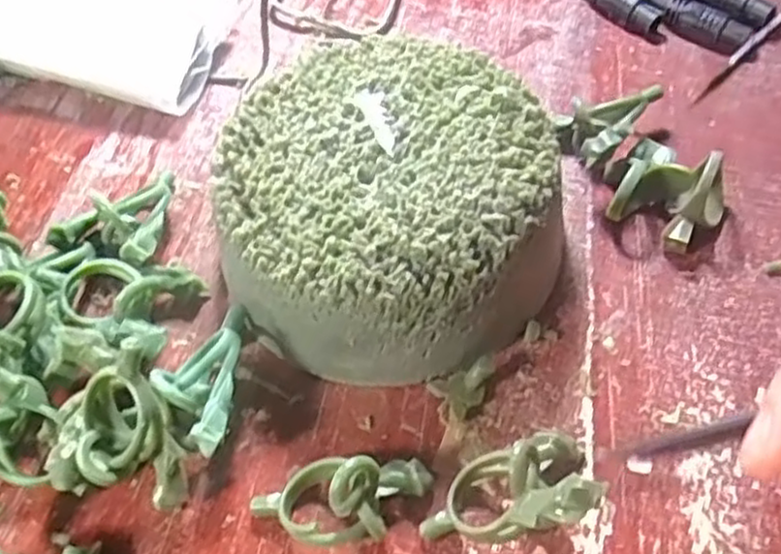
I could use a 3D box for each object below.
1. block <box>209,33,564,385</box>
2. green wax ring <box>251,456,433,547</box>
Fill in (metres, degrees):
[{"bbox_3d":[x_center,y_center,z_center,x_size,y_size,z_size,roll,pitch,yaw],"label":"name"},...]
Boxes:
[{"bbox_3d":[0.001,-0.023,0.233,0.103,0.046,0.102,-5,57,0],"label":"block"},{"bbox_3d":[-0.013,0.058,0.194,0.047,0.023,0.020,-8,57,-2],"label":"green wax ring"}]

